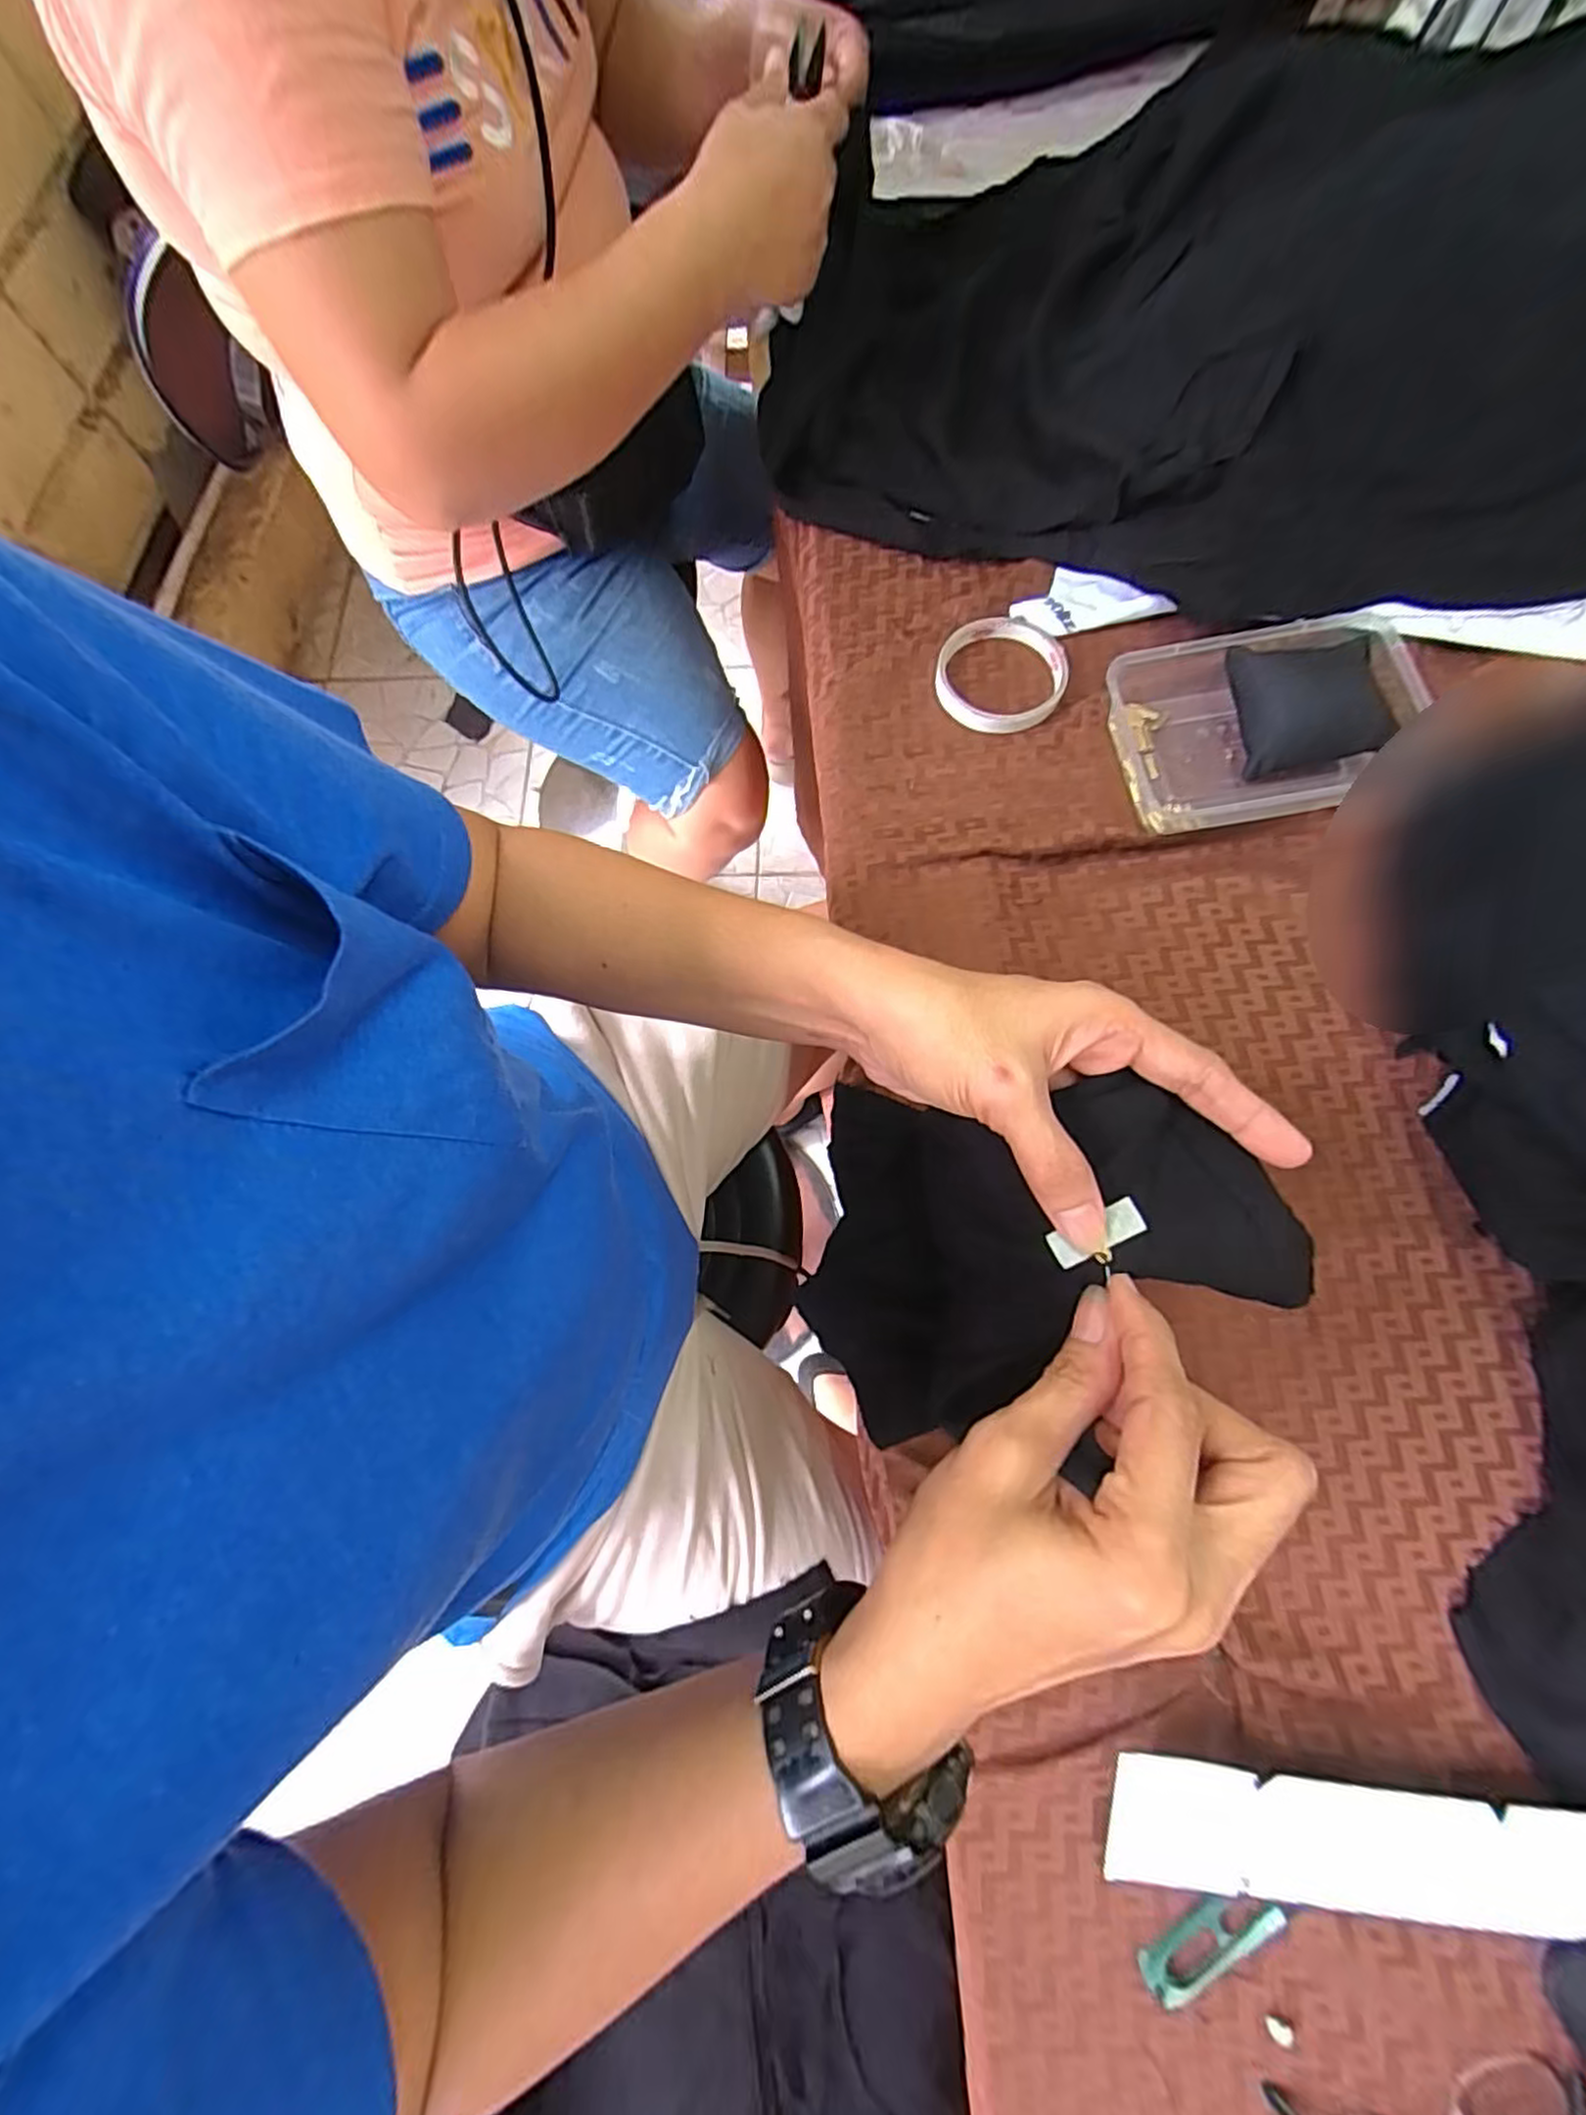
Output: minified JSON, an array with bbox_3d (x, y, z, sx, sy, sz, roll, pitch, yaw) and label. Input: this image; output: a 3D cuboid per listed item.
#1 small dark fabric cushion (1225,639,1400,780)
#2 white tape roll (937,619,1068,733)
[{"bbox_3d":[0.309,-0.218,0.432,0.077,0.043,0.084,-10,76,0],"label":"small dark fabric cushion"},{"bbox_3d":[0.138,-0.256,0.467,0.083,0.012,0.087,0,76,2],"label":"white tape roll"}]

